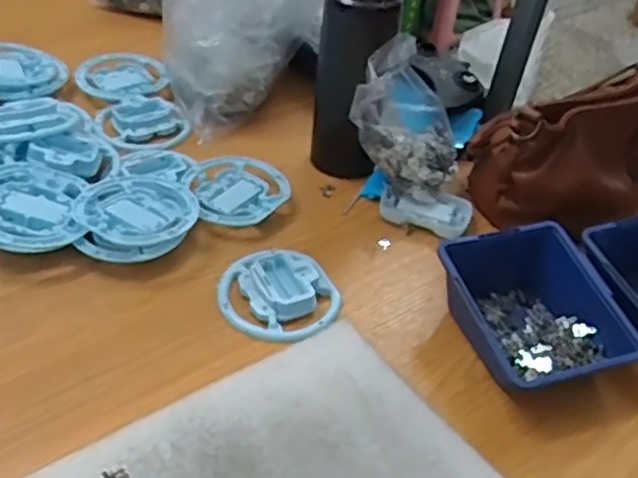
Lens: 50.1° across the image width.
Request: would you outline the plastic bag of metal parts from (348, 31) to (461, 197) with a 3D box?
[{"bbox_3d":[0.090,-0.114,0.678,0.102,0.148,0.096,16,41,9],"label":"plastic bag of metal parts"}]

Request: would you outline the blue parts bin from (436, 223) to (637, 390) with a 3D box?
[{"bbox_3d":[0.171,0.059,0.559,0.125,0.064,0.142,-8,43,-18],"label":"blue parts bin"}]

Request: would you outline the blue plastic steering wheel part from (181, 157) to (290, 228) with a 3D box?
[{"bbox_3d":[-0.083,-0.050,0.677,0.093,0.020,0.099,5,41,-4],"label":"blue plastic steering wheel part"}]

